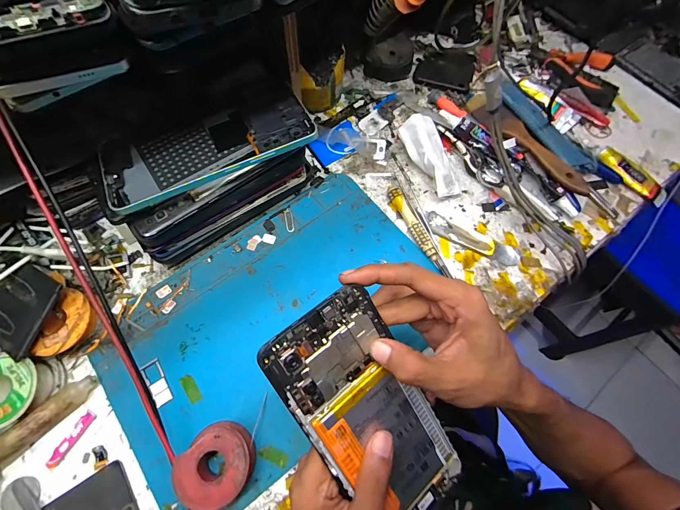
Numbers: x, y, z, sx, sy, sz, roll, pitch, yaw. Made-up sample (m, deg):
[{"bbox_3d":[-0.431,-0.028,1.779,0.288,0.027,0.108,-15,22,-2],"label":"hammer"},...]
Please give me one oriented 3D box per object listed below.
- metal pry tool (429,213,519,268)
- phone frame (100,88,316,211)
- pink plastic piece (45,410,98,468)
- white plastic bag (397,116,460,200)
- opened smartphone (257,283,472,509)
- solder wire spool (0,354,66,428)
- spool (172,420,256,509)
[{"bbox_3d":[0.136,-0.015,0.327,0.098,0.006,0.022,28,70,9],"label":"metal pry tool"},{"bbox_3d":[-0.106,-0.090,0.261,0.166,0.014,0.071,-23,70,-10],"label":"phone frame"},{"bbox_3d":[-0.213,0.146,0.251,0.010,0.005,0.043,29,70,10],"label":"pink plastic piece"},{"bbox_3d":[0.103,-0.109,0.347,0.039,0.036,0.094,-24,71,-11],"label":"white plastic bag"},{"bbox_3d":[0.028,0.106,0.197,0.072,0.010,0.175,-37,104,-15],"label":"opened smartphone"},{"bbox_3d":[-0.258,0.107,0.249,0.051,0.030,0.049,1,68,-1],"label":"solder wire spool"},{"bbox_3d":[-0.091,0.156,0.237,0.047,0.029,0.050,1,68,-1],"label":"spool"}]

